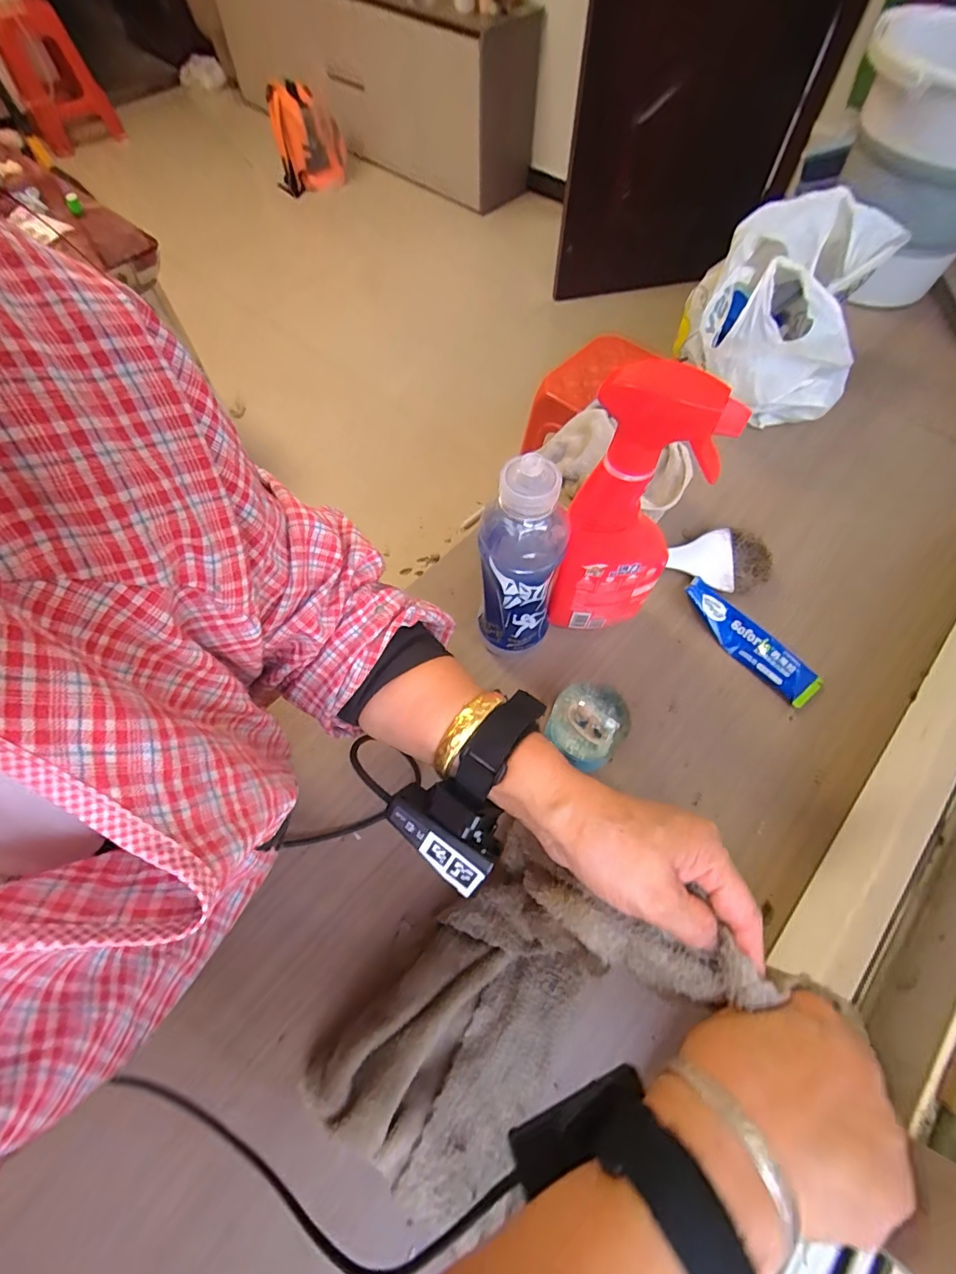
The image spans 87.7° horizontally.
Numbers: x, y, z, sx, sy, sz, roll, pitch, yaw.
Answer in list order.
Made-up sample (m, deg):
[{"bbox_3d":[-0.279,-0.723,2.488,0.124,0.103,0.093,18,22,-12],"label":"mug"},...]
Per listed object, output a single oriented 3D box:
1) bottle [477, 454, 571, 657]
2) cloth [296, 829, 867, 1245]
[{"bbox_3d":[0.036,-0.059,0.409,0.064,0.219,0.066,12,64,7],"label":"bottle"},{"bbox_3d":[0.008,0.235,0.292,0.130,0.149,0.215,40,71,18],"label":"cloth"}]

